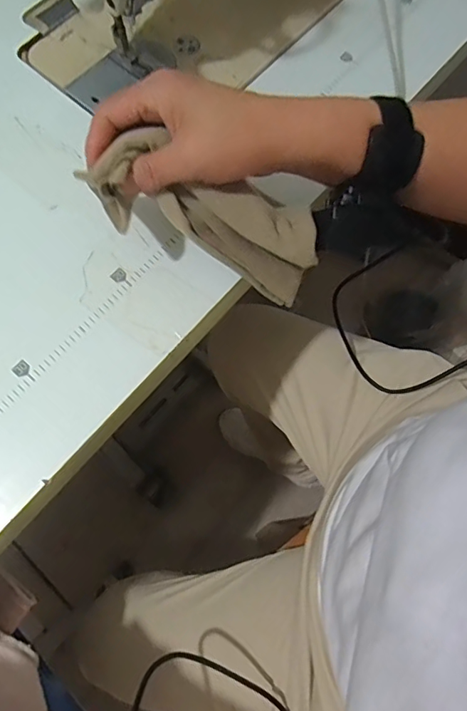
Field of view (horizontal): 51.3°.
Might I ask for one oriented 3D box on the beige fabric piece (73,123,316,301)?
[{"bbox_3d":[-0.013,-0.093,0.330,0.161,0.059,0.046,23,72,-18],"label":"beige fabric piece"}]

